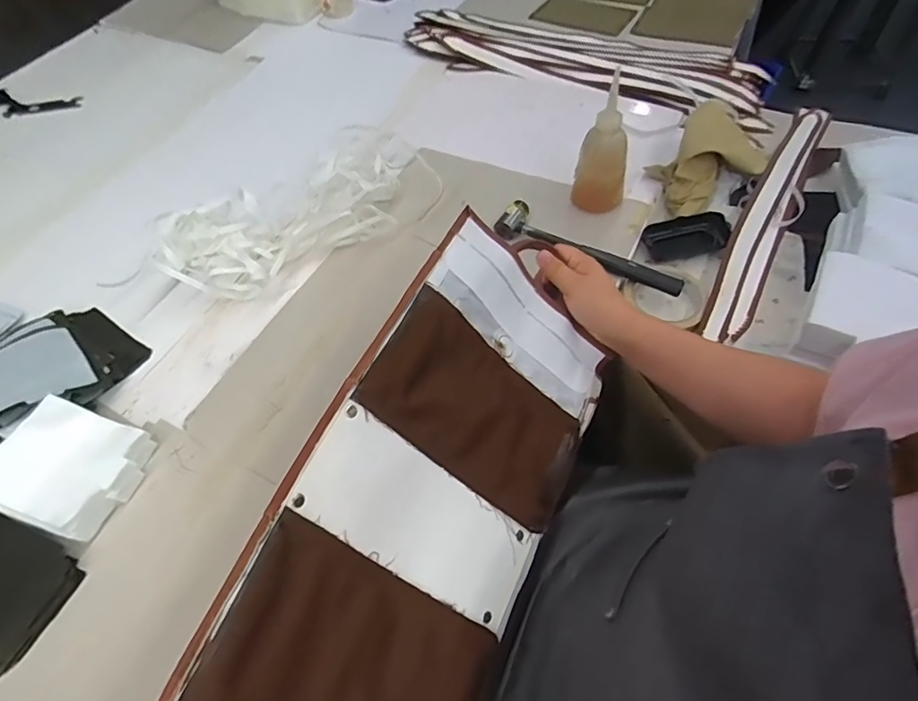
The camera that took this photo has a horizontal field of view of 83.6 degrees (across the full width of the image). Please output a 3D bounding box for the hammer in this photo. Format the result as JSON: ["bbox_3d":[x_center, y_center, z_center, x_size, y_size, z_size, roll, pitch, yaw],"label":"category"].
[{"bbox_3d":[0.160,-0.127,0.637,0.238,0.021,0.052,27,61,20],"label":"hammer"}]

